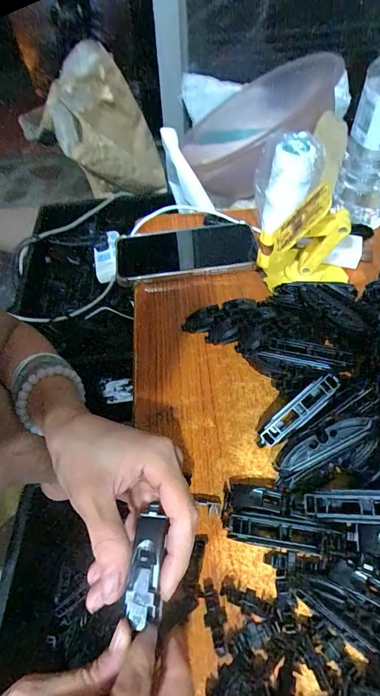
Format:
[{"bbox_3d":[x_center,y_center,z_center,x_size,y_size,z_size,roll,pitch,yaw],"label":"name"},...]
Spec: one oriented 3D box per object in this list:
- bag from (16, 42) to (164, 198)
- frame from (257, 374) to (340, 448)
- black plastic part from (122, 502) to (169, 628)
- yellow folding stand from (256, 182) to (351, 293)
[{"bbox_3d":[-0.216,-0.559,1.011,0.366,0.331,0.218,-29,56,-19],"label":"bag"},{"bbox_3d":[0.085,0.051,0.299,0.079,0.011,0.018,-42,58,2],"label":"frame"},{"bbox_3d":[-0.023,0.116,0.202,0.017,0.015,0.055,2,63,5],"label":"black plastic part"},{"bbox_3d":[0.122,-0.110,0.395,0.099,0.102,0.067,13,54,13],"label":"yellow folding stand"}]

